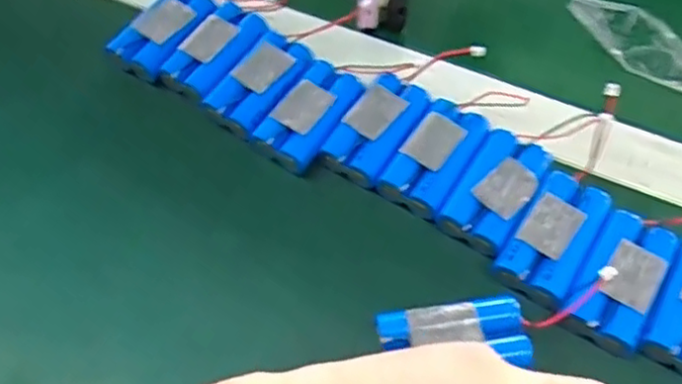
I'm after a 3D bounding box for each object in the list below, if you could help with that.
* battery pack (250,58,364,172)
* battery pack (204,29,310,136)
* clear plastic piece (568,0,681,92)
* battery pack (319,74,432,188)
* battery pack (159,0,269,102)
[{"bbox_3d":[-0.016,-0.043,0.370,0.036,0.014,0.066,30,61,18],"label":"battery pack"},{"bbox_3d":[-0.045,-0.064,0.380,0.034,0.015,0.067,28,60,17],"label":"battery pack"},{"bbox_3d":[0.186,-0.096,0.424,0.043,0.007,0.089,-27,61,-18],"label":"clear plastic piece"},{"bbox_3d":[0.021,-0.036,0.366,0.034,0.016,0.067,29,61,18],"label":"battery pack"},{"bbox_3d":[-0.072,-0.082,0.395,0.036,0.018,0.067,28,60,17],"label":"battery pack"}]

